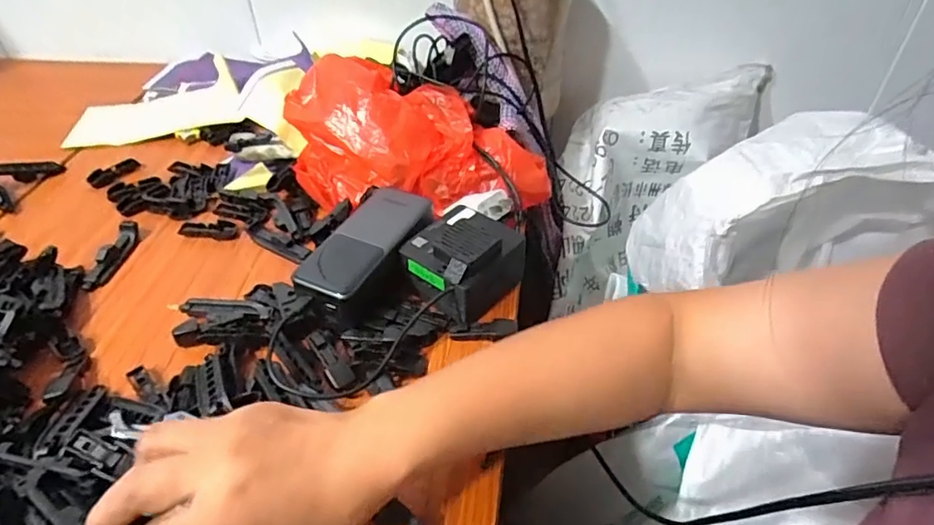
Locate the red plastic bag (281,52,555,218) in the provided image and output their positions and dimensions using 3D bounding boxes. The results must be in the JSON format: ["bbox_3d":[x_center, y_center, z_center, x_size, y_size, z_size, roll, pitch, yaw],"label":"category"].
[{"bbox_3d":[-0.043,-0.114,0.534,0.253,0.097,0.123,16,44,-3],"label":"red plastic bag"}]

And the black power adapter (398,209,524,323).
[{"bbox_3d":[-0.002,-0.001,0.442,0.077,0.057,0.084,28,51,27],"label":"black power adapter"}]

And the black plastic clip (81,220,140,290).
[{"bbox_3d":[-0.309,-0.008,0.485,0.019,0.017,0.077,3,44,5],"label":"black plastic clip"}]

